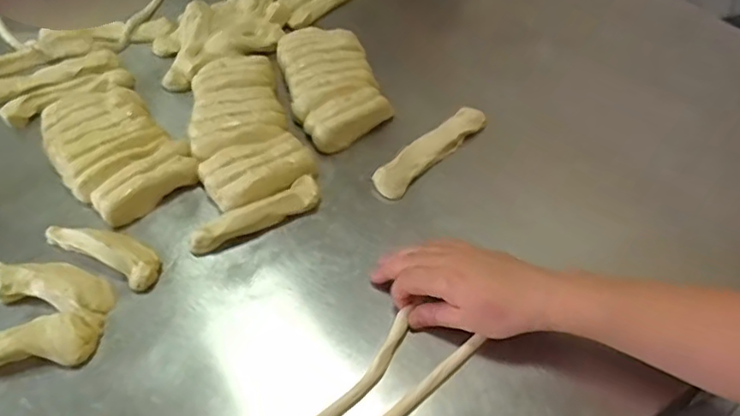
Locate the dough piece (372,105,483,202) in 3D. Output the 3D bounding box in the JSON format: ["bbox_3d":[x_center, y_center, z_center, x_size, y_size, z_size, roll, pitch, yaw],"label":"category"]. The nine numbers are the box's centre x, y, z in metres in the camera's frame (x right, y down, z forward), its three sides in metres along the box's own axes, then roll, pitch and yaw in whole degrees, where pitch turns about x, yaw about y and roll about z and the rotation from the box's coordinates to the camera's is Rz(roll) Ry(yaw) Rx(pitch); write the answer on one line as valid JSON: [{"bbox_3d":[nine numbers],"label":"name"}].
[{"bbox_3d":[0.077,-0.075,0.713,0.041,0.019,0.176,37,61,26],"label":"dough piece"}]

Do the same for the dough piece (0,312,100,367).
[{"bbox_3d":[-0.325,0.128,0.531,0.129,0.030,0.044,-8,52,-5],"label":"dough piece"}]

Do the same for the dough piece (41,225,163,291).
[{"bbox_3d":[-0.282,0.040,0.605,0.142,0.023,0.043,23,56,18],"label":"dough piece"}]

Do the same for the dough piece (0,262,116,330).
[{"bbox_3d":[-0.316,0.080,0.574,0.127,0.023,0.050,13,53,11],"label":"dough piece"}]

